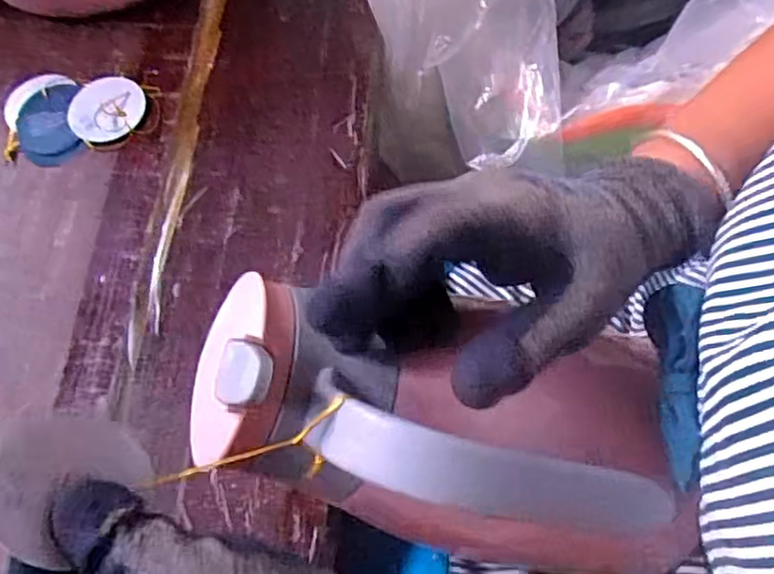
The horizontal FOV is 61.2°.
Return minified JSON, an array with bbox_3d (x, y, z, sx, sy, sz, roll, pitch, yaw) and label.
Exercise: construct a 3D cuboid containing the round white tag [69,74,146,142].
[{"bbox_3d":[-0.197,-0.125,0.458,0.052,0.011,0.050,-2,67,4],"label":"round white tag"}]

